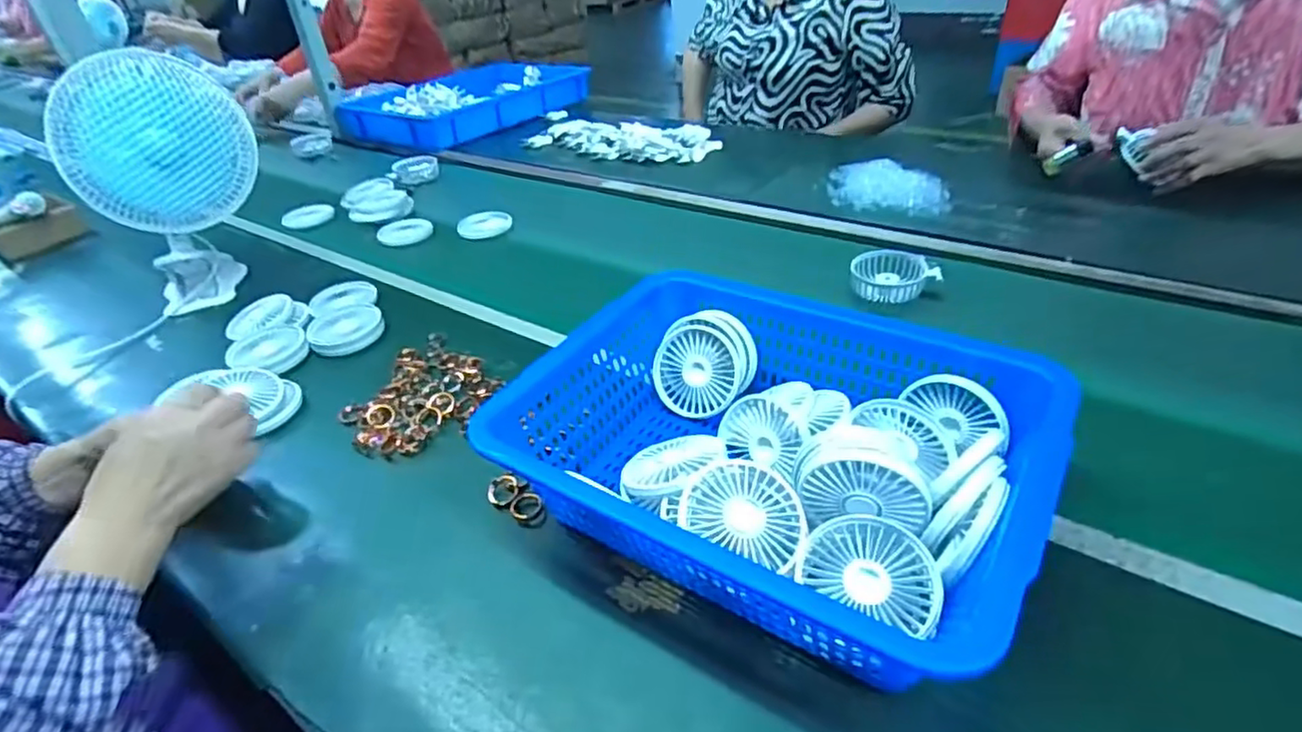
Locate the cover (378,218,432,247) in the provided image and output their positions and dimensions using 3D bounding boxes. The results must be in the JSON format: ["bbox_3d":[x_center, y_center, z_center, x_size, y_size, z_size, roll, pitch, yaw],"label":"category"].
[{"bbox_3d":[-0.418,-0.227,1.094,0.087,0.014,0.078,15,41,25],"label":"cover"}]

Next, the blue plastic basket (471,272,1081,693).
[{"bbox_3d":[0.094,0.067,0.523,0.380,0.119,0.273,19,42,29],"label":"blue plastic basket"}]

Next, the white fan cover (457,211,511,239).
[{"bbox_3d":[-0.277,-0.236,1.079,0.087,0.014,0.085,-15,37,-13],"label":"white fan cover"}]

